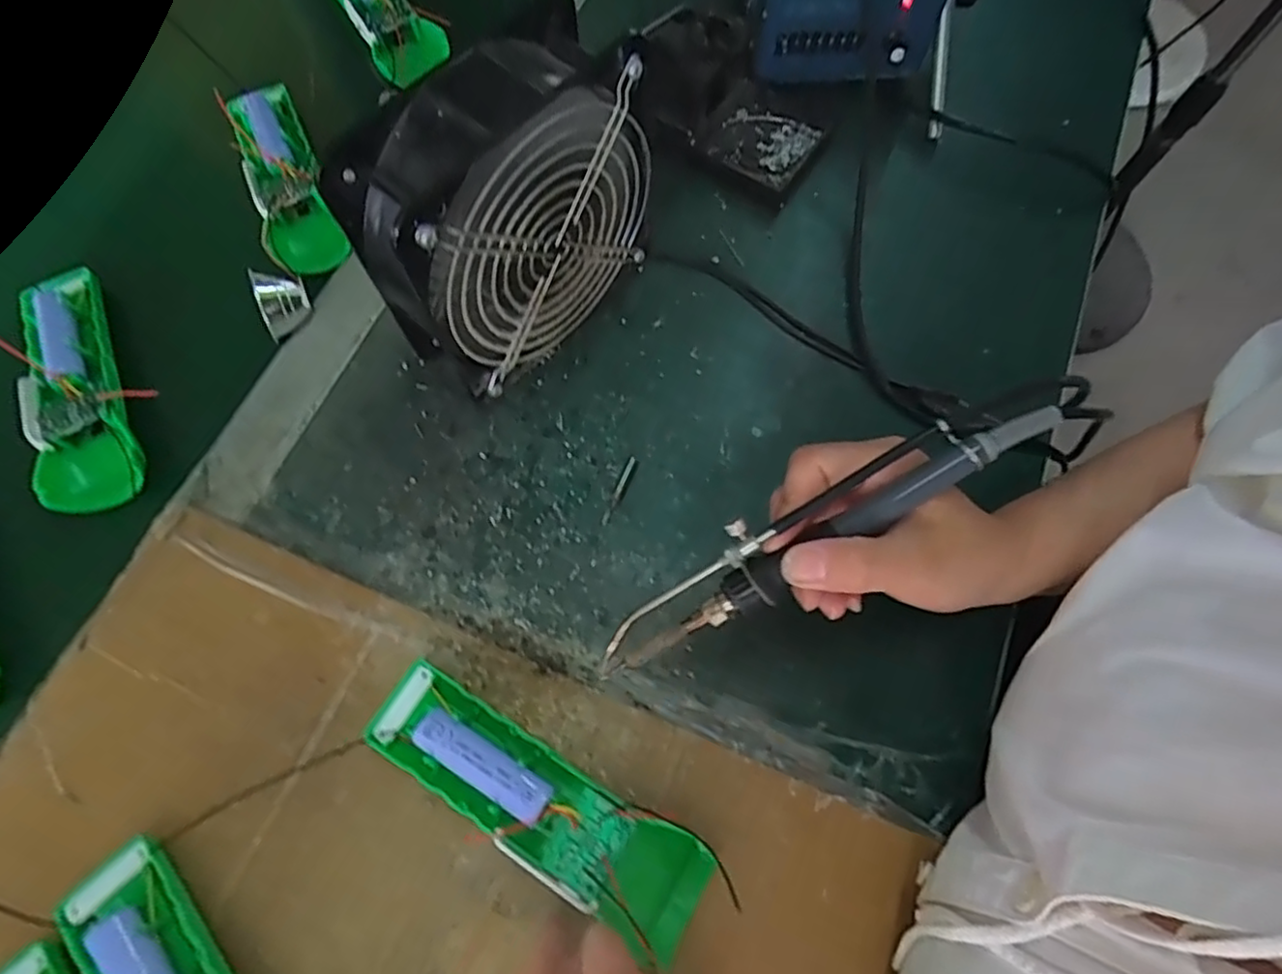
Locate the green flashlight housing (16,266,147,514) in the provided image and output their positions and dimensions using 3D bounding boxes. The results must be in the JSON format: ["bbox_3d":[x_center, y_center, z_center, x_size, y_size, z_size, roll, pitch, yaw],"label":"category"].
[{"bbox_3d":[-0.318,-0.055,0.375,0.050,0.031,0.148,-25,70,-9],"label":"green flashlight housing"}]

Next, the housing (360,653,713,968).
[{"bbox_3d":[-0.048,0.134,0.291,0.158,0.029,0.043,30,72,12],"label":"housing"}]

